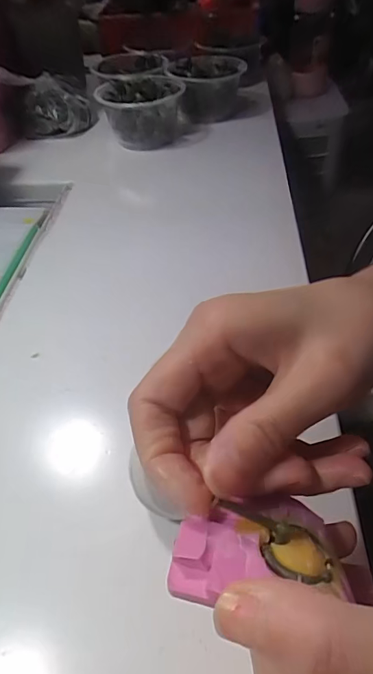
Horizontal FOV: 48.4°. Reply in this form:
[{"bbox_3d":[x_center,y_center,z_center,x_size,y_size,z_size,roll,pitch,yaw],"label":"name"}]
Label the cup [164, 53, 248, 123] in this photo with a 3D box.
[{"bbox_3d":[0.029,-0.361,0.609,0.114,0.069,0.110,-3,47,3],"label":"cup"}]

